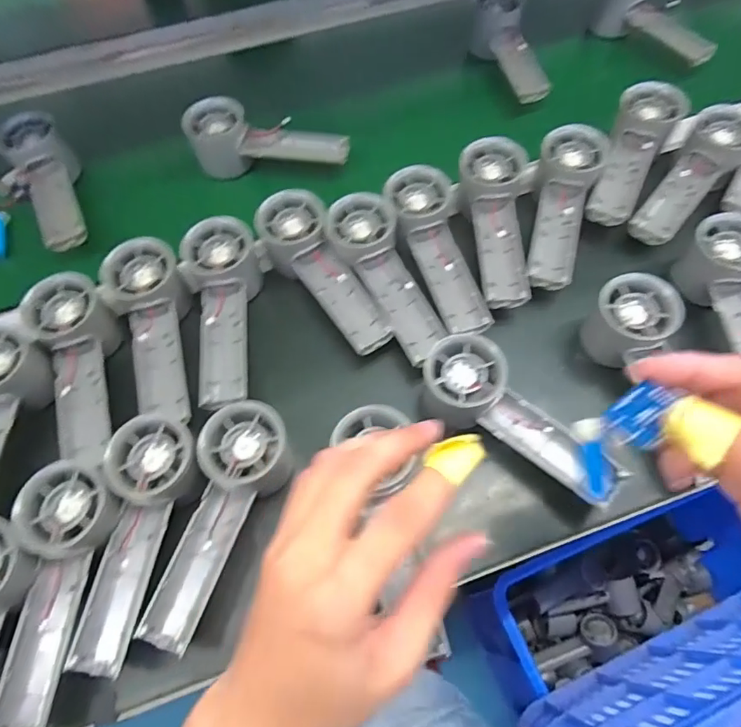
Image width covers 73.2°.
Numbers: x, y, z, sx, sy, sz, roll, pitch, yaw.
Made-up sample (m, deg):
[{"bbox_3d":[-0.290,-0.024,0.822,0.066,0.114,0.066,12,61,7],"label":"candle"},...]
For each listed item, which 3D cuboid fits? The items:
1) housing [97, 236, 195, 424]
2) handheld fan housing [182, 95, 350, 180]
[{"bbox_3d":[-0.179,-0.024,0.411,0.060,0.043,0.159,-14,77,-5],"label":"housing"},{"bbox_3d":[-0.103,-0.232,0.514,0.155,0.062,0.041,0,64,1],"label":"handheld fan housing"}]

